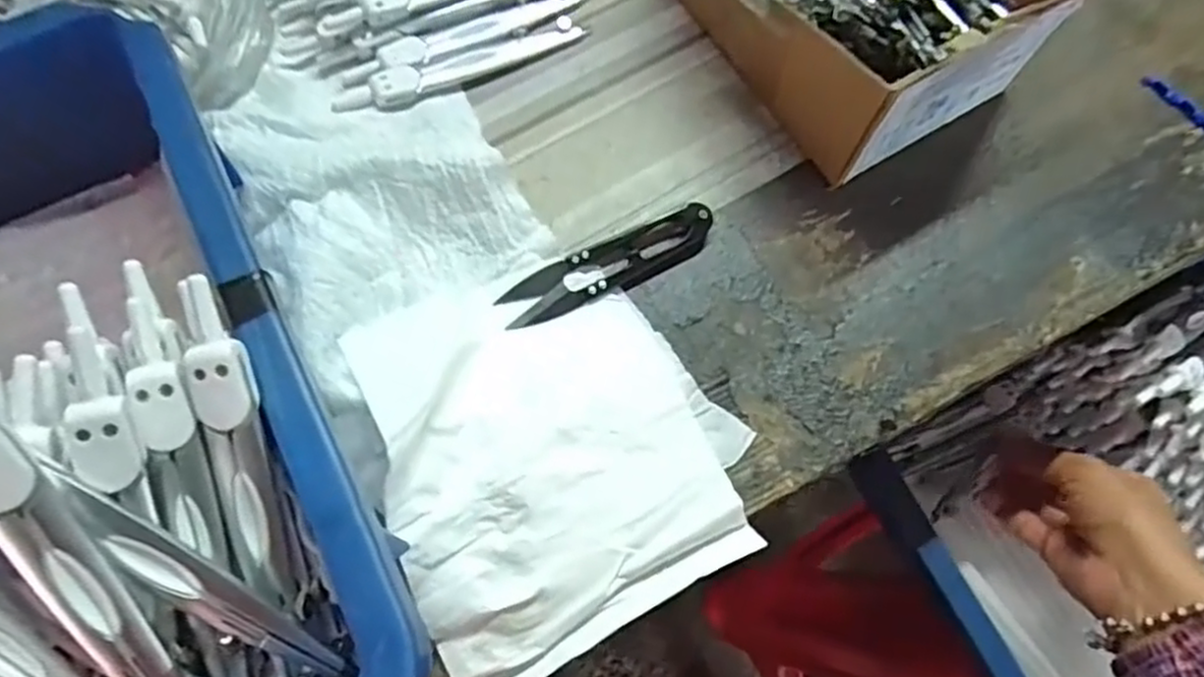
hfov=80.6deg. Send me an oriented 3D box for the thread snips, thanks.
[{"bbox_3d":[0.003,-0.034,0.323,0.102,0.006,0.025,-25,74,-8],"label":"thread snips"}]

